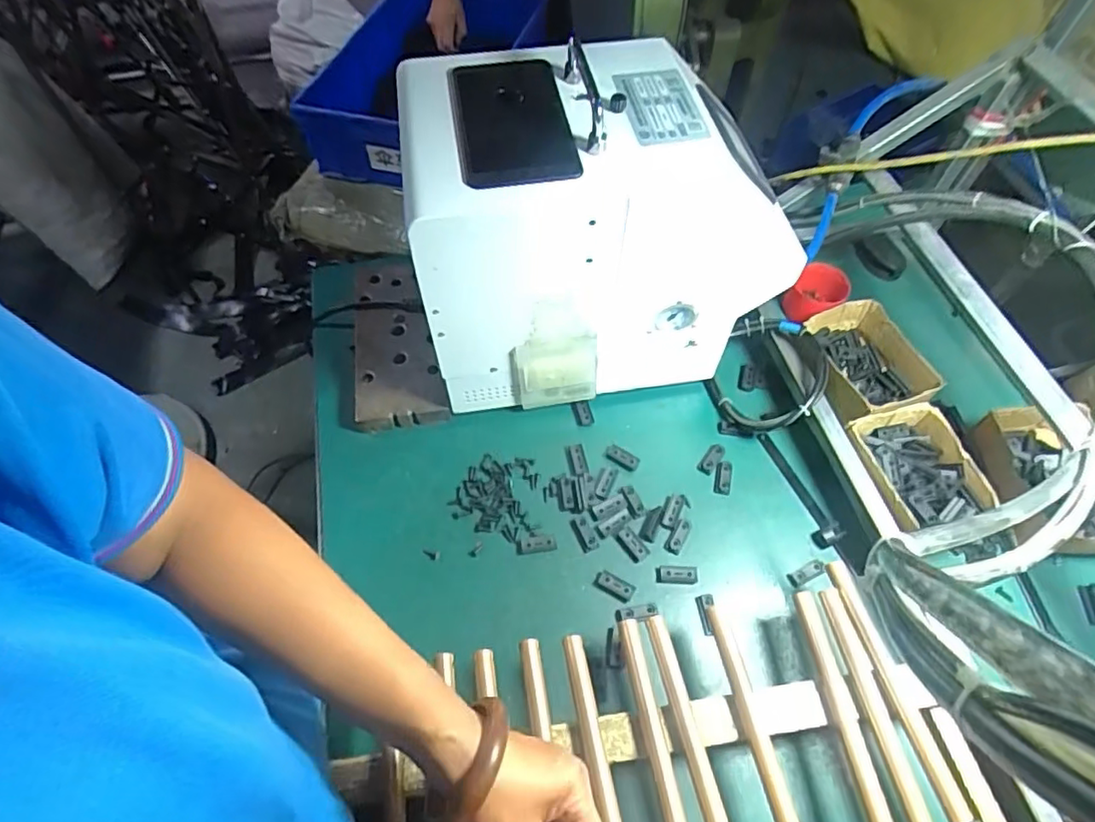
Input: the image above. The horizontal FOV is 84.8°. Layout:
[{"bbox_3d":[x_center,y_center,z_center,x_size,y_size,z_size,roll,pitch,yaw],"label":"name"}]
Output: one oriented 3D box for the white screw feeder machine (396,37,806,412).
[{"bbox_3d":[0.044,-0.174,0.626,0.343,0.295,0.223,-10,59,-6],"label":"white screw feeder machine"}]

